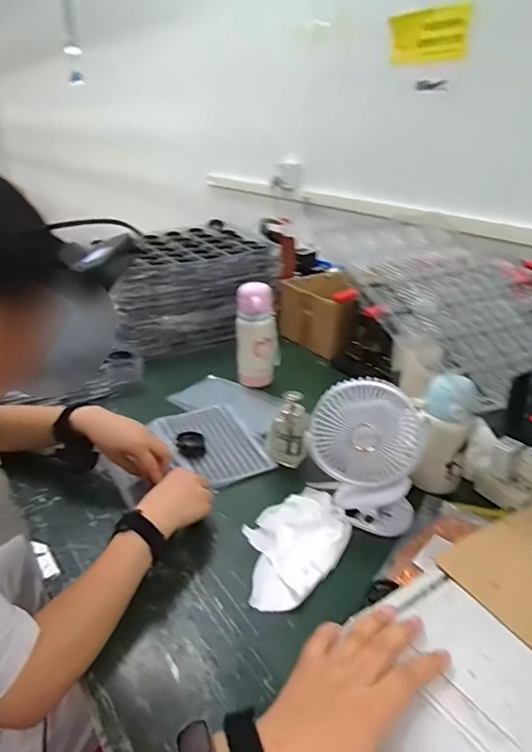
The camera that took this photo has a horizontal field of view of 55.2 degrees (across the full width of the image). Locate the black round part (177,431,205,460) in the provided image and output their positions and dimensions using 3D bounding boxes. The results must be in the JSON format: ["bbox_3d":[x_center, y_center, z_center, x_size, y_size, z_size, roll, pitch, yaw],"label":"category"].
[{"bbox_3d":[-0.128,0.116,0.868,0.043,0.021,0.061,-5,26,-13],"label":"black round part"}]

